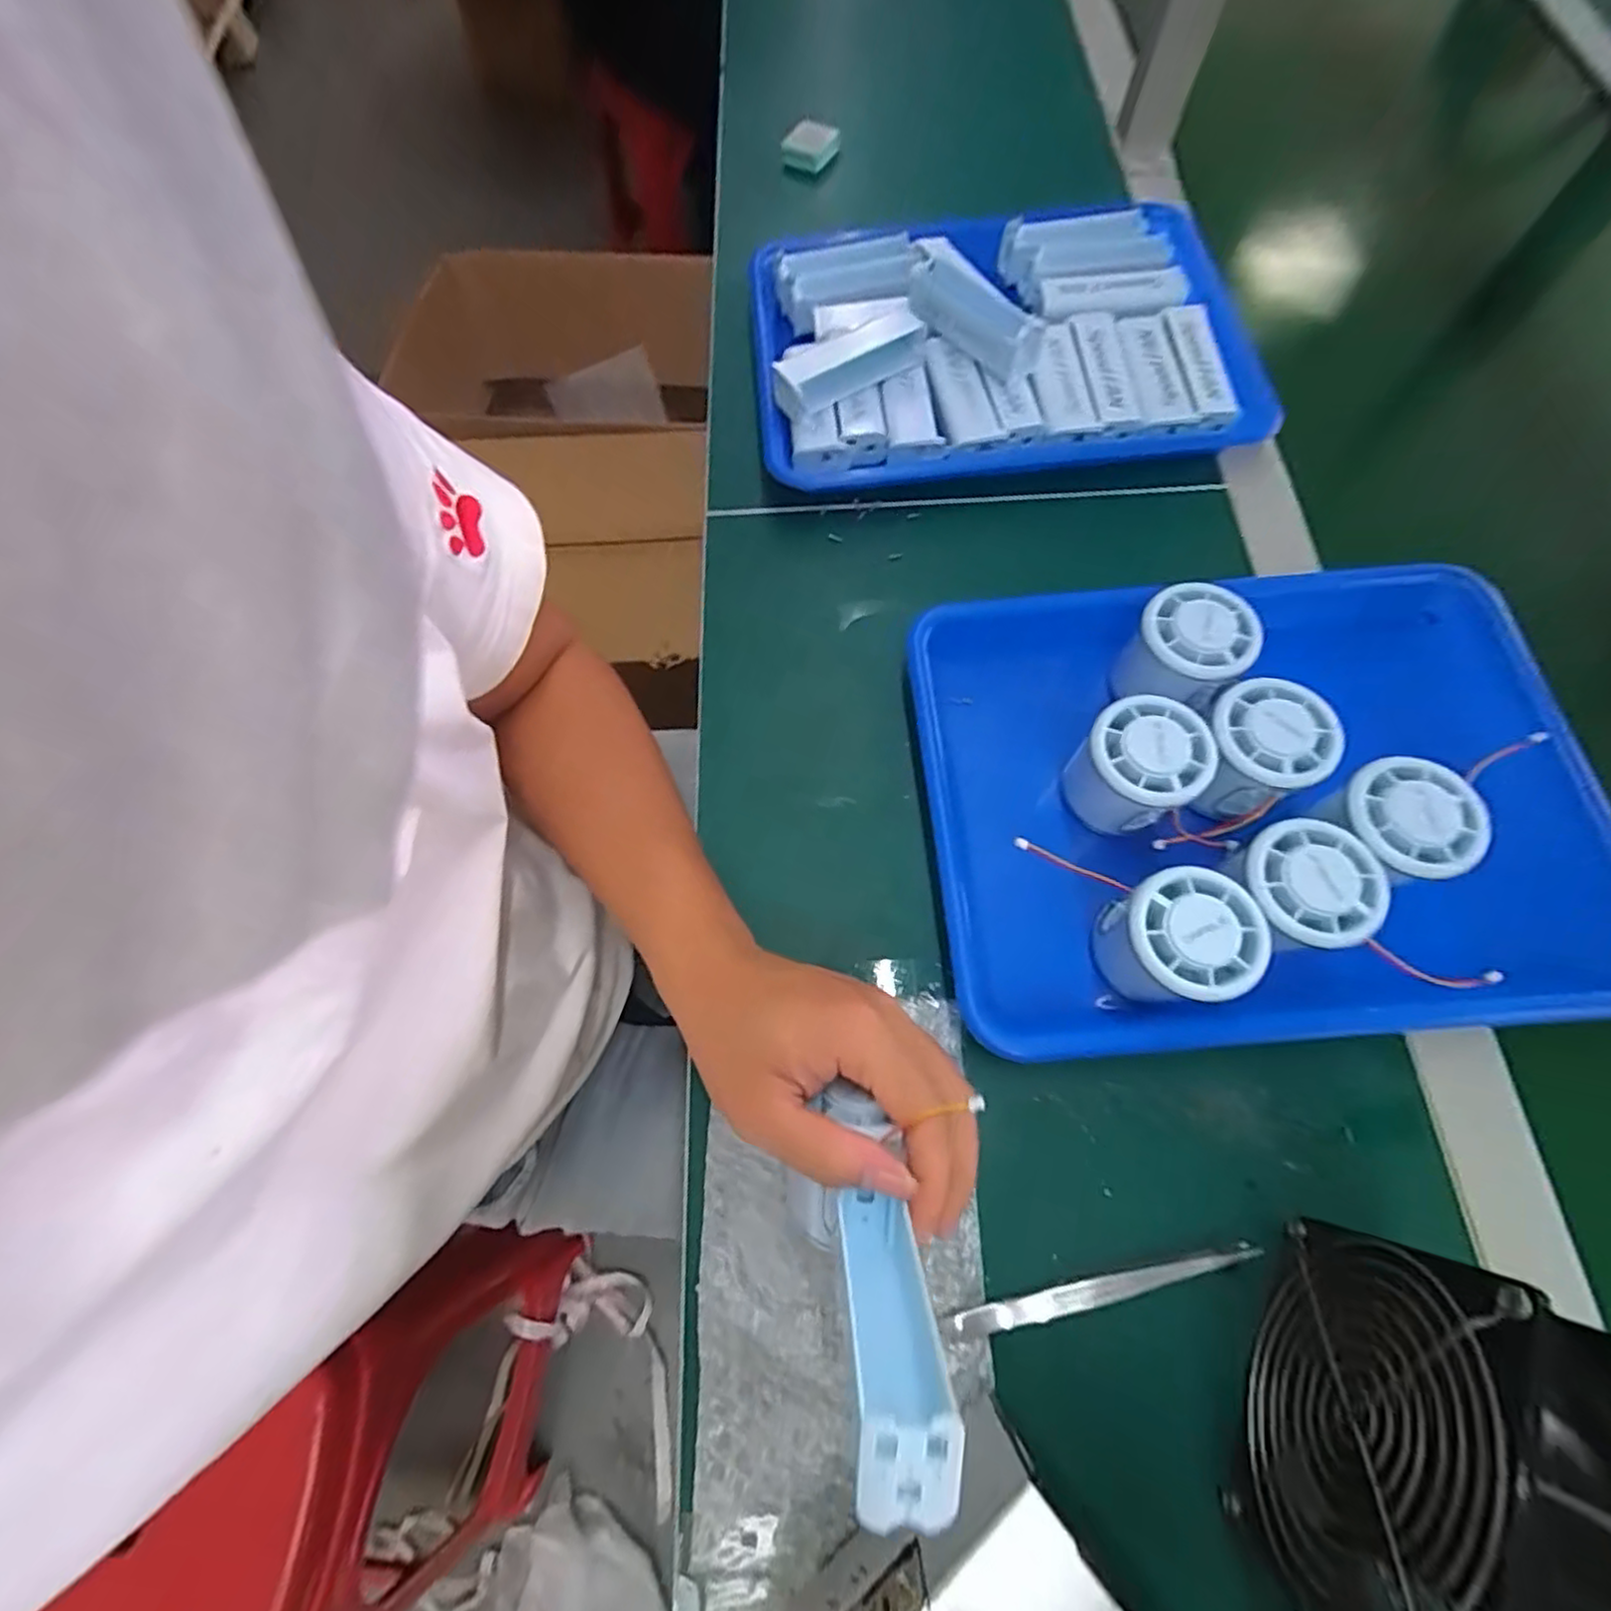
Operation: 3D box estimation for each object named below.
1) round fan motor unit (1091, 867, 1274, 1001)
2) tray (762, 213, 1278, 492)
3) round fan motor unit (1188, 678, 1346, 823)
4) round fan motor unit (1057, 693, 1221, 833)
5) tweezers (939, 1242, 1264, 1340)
[{"bbox_3d":[0.173,0.061,0.324,0.053,0.052,0.054,0,69,1],"label":"round fan motor unit"},{"bbox_3d":[0.133,-0.340,0.497,0.341,0.055,0.248,-5,69,-1],"label":"tray"},{"bbox_3d":[0.228,-0.026,0.358,0.057,0.057,0.059,15,70,7],"label":"round fan motor unit"},{"bbox_3d":[0.166,-0.017,0.357,0.056,0.060,0.054,0,69,1],"label":"round fan motor unit"},{"bbox_3d":[0.127,0.209,0.298,0.137,0.013,0.011,-12,69,-3],"label":"tweezers"}]

